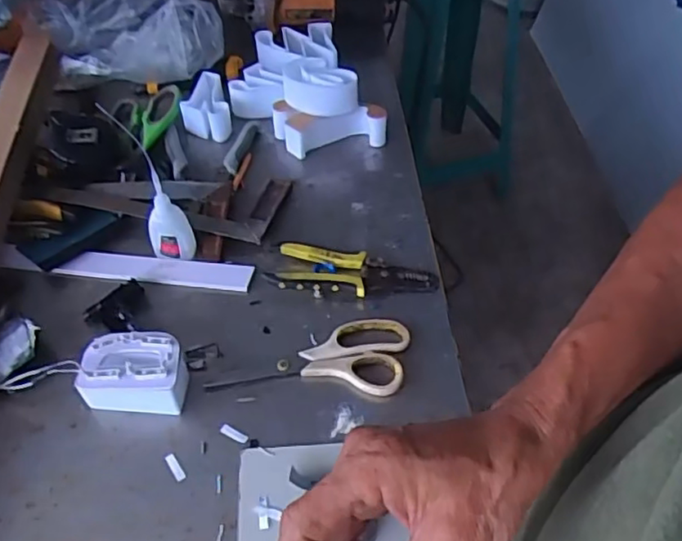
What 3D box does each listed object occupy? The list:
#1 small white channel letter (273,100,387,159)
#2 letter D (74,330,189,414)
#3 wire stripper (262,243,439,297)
[{"bbox_3d":[-0.013,-0.181,0.784,0.135,0.046,0.062,-12,50,-8],"label":"small white channel letter"},{"bbox_3d":[-0.179,0.088,0.547,0.082,0.046,0.054,0,50,2],"label":"letter D"},{"bbox_3d":[0.013,-0.001,0.642,0.167,0.024,0.057,0,50,2],"label":"wire stripper"}]

